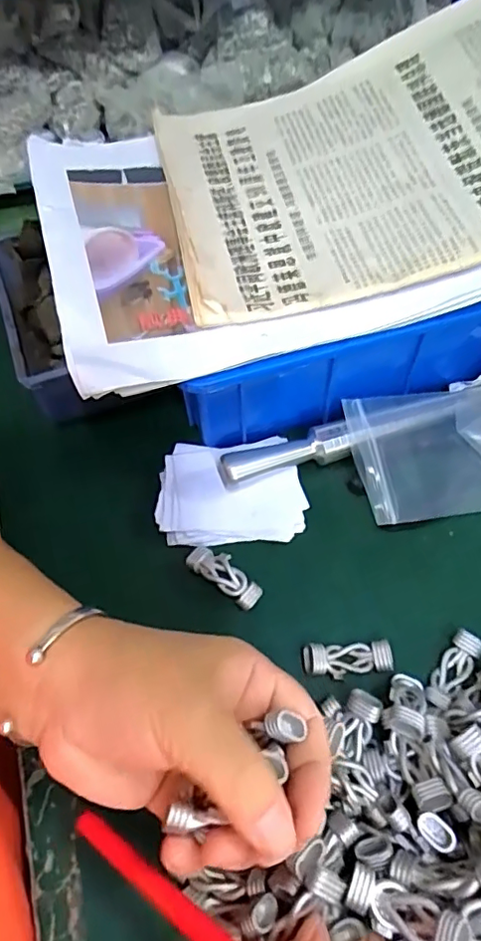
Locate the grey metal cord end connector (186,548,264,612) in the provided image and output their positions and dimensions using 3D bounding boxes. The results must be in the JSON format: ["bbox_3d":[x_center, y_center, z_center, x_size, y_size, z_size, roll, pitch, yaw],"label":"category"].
[{"bbox_3d":[-0.009,0.058,0.309,0.045,0.008,0.017,32,65,20],"label":"grey metal cord end connector"}]

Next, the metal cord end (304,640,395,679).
[{"bbox_3d":[0.055,0.097,0.284,0.045,0.011,0.017,-2,59,2],"label":"metal cord end"}]

